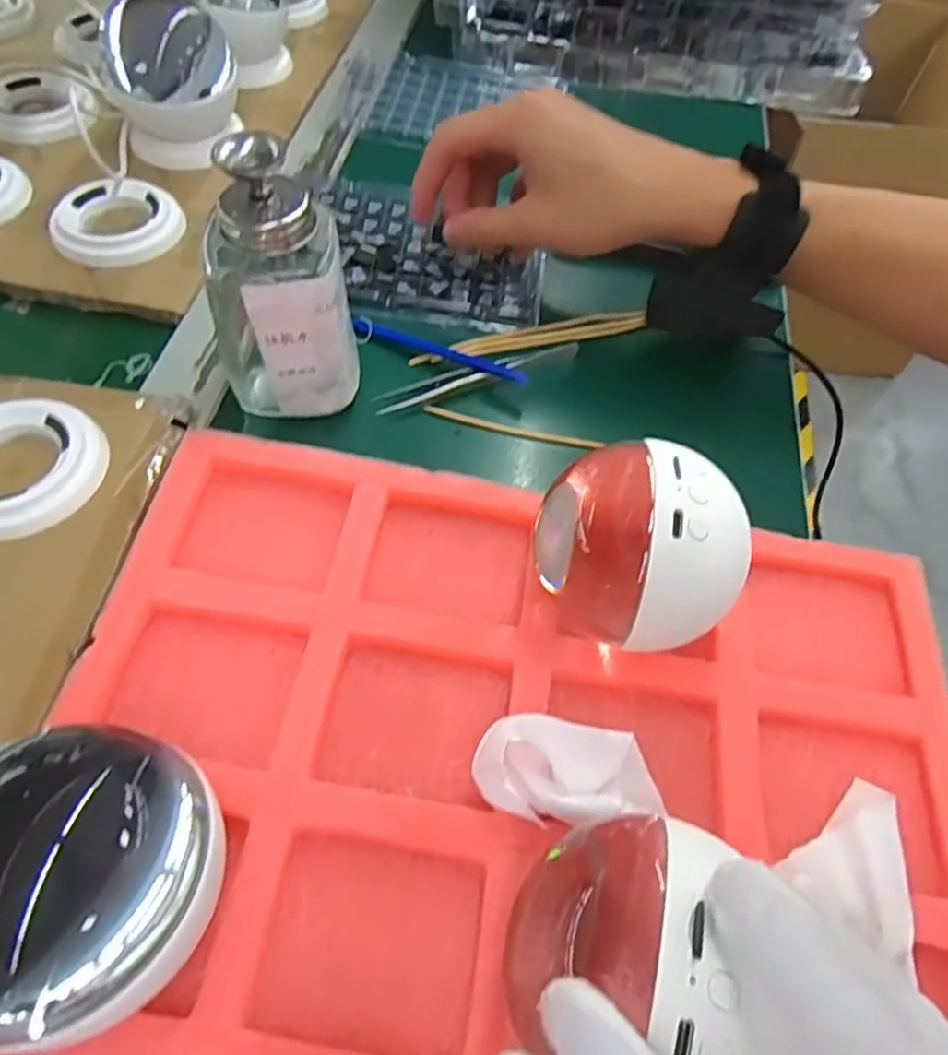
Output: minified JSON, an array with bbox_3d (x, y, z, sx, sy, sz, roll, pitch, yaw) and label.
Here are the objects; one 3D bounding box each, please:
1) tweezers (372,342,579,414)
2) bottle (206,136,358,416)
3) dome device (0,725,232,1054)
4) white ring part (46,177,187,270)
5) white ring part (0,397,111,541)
[{"bbox_3d":[0.003,-0.083,0.366,0.116,0.011,0.019,-25,63,-19],"label":"tweezers"},{"bbox_3d":[-0.088,-0.114,0.306,0.063,0.112,0.064,-6,59,-9],"label":"bottle"},{"bbox_3d":[-0.103,0.096,0.187,0.066,0.061,0.074,10,58,1],"label":"dome device"},{"bbox_3d":[-0.209,-0.180,0.402,0.071,0.014,0.071,2,58,-3],"label":"white ring part"},{"bbox_3d":[-0.197,-0.026,0.296,0.066,0.013,0.071,2,58,-3],"label":"white ring part"}]

